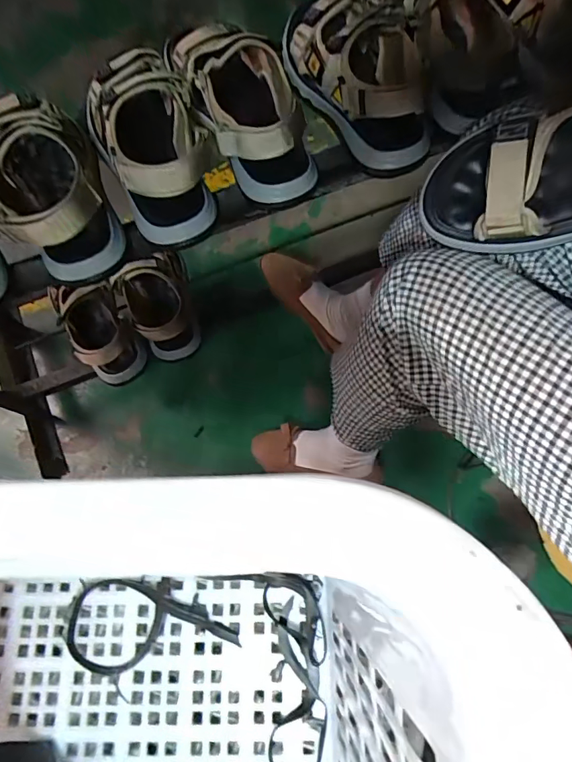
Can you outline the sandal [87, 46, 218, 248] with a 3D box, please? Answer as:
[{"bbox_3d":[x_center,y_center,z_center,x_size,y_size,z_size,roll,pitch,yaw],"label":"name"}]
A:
[{"bbox_3d":[-0.147,-0.265,0.494,0.123,0.093,0.219,-20,72,-7],"label":"sandal"}]

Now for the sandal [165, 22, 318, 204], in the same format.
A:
[{"bbox_3d":[-0.042,-0.316,0.503,0.106,0.083,0.228,-24,73,-8],"label":"sandal"}]

